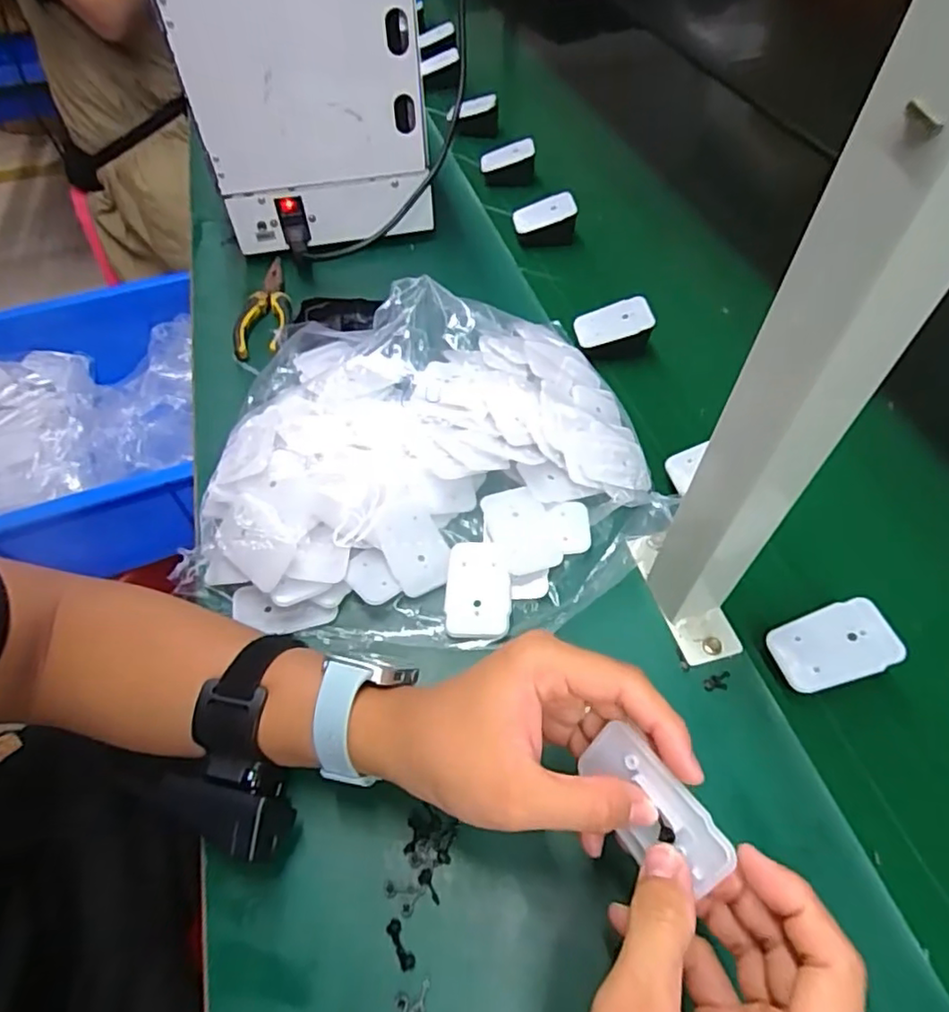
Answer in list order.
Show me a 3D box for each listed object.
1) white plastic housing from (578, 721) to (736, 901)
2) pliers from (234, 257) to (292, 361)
[{"bbox_3d":[0.075,0.128,0.255,0.010,0.038,0.067,8,29,-49],"label":"white plastic housing"},{"bbox_3d":[-0.214,-0.204,0.604,0.054,0.028,0.146,-12,57,-8],"label":"pliers"}]

